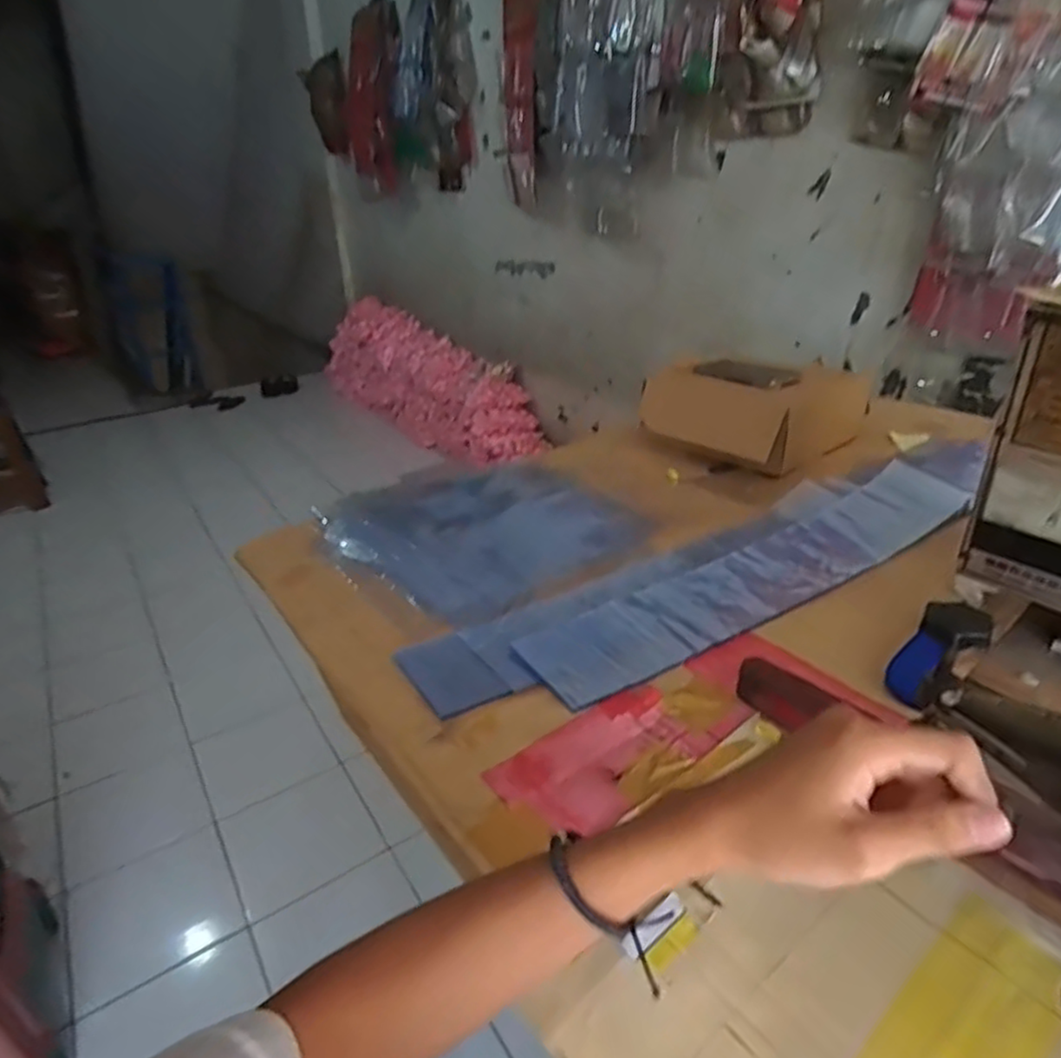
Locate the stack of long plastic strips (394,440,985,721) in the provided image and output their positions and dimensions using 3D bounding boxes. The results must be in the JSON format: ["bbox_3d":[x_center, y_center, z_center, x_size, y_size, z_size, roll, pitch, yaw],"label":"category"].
[{"bbox_3d":[0.258,0.024,0.756,0.819,0.046,0.154,-19,32,-27],"label":"stack of long plastic strips"}]

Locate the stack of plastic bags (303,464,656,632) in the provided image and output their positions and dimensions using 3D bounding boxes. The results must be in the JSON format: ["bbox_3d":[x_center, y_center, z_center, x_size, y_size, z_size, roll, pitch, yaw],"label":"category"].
[{"bbox_3d":[-0.050,-0.004,0.864,0.323,0.035,0.365,25,36,35],"label":"stack of plastic bags"}]

